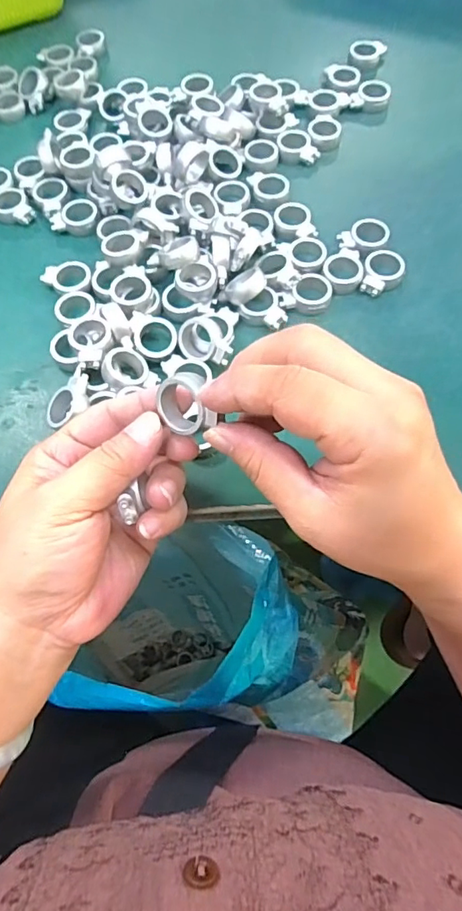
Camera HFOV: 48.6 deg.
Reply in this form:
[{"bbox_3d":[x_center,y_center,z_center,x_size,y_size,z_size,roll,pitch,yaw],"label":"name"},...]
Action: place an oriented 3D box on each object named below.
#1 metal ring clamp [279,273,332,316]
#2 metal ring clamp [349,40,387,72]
[{"bbox_3d":[0.049,-0.100,0.323,0.033,0.007,0.024,-38,86,-5],"label":"metal ring clamp"},{"bbox_3d":[0.115,-0.337,0.432,0.030,0.014,0.023,5,66,5],"label":"metal ring clamp"}]

